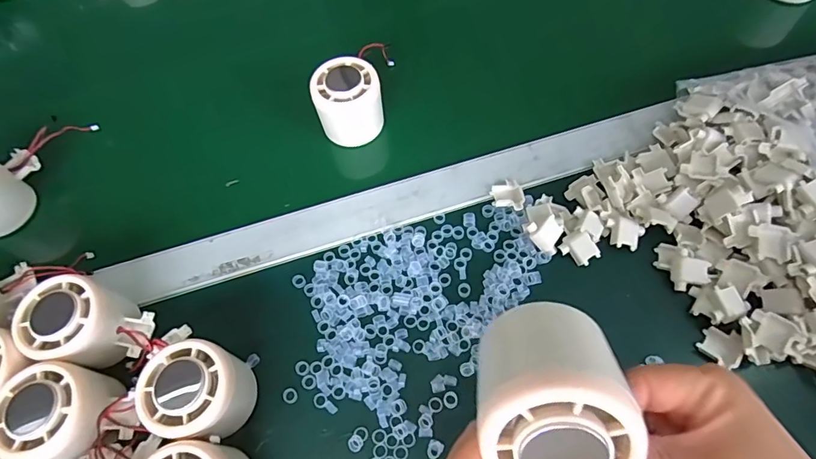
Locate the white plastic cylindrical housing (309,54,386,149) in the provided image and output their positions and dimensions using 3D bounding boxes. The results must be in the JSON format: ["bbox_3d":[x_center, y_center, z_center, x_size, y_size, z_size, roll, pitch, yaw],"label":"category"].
[{"bbox_3d":[-0.051,-0.109,0.404,0.055,0.052,0.049,-21,65,-6],"label":"white plastic cylindrical housing"}]

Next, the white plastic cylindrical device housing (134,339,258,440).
[{"bbox_3d":[-0.130,0.103,0.298,0.052,0.055,0.053,-2,64,3],"label":"white plastic cylindrical device housing"}]

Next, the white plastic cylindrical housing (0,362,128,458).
[{"bbox_3d":[-0.216,0.112,0.288,0.056,0.041,0.053,-2,64,3],"label":"white plastic cylindrical housing"}]

